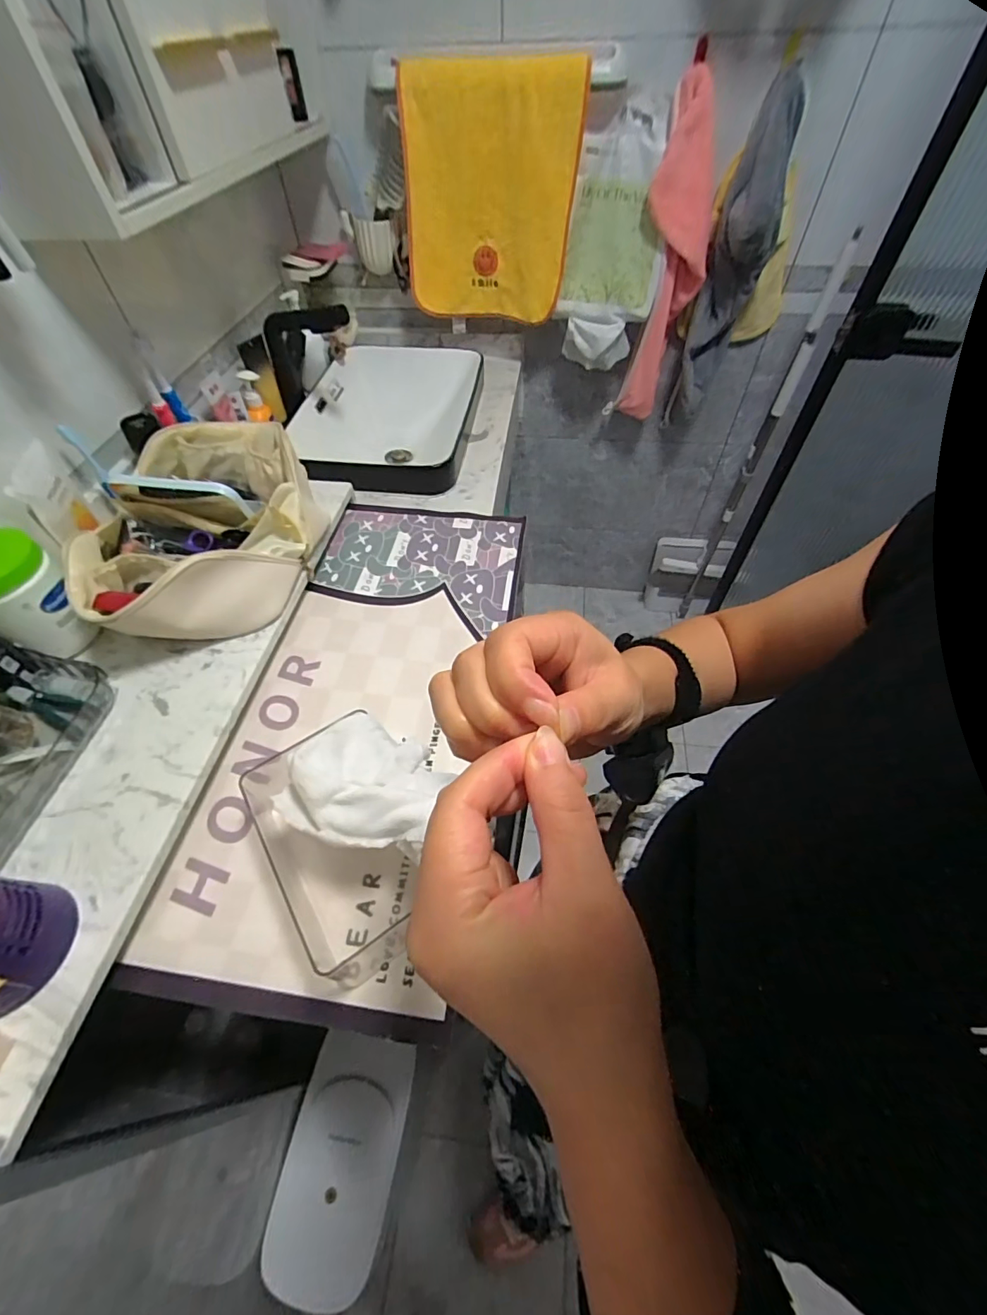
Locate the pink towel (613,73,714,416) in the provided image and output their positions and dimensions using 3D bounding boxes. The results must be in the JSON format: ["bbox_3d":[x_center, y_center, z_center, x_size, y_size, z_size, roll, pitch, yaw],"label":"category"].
[{"bbox_3d":[0.323,-0.684,0.906,0.109,0.484,0.094,20,56,16],"label":"pink towel"}]

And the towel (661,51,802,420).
[{"bbox_3d":[0.430,-0.682,0.886,0.100,0.474,0.087,16,55,13],"label":"towel"}]

